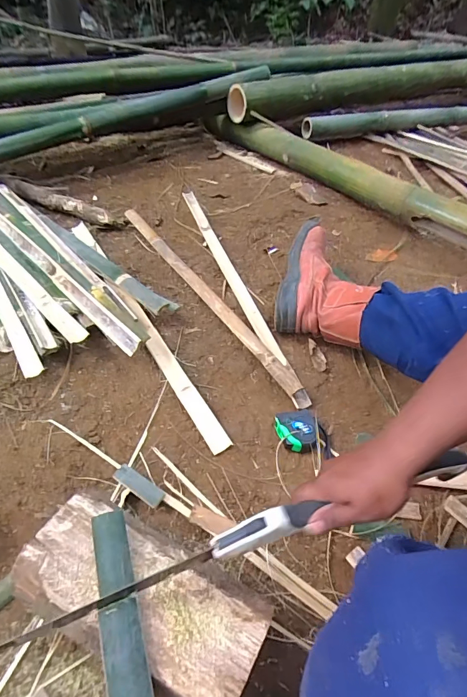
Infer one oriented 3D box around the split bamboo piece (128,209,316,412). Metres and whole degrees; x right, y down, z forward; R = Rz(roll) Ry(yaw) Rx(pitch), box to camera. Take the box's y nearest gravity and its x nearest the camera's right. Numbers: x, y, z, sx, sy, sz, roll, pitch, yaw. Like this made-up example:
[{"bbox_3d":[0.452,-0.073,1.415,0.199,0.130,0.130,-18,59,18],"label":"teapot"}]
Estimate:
[{"bbox_3d":[-0.088,-0.155,0.907,0.040,0.026,0.787,-26,53,-22],"label":"split bamboo piece"}]

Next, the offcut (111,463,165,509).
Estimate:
[{"bbox_3d":[-0.144,0.209,0.574,0.084,0.008,0.030,30,38,11],"label":"offcut"}]

